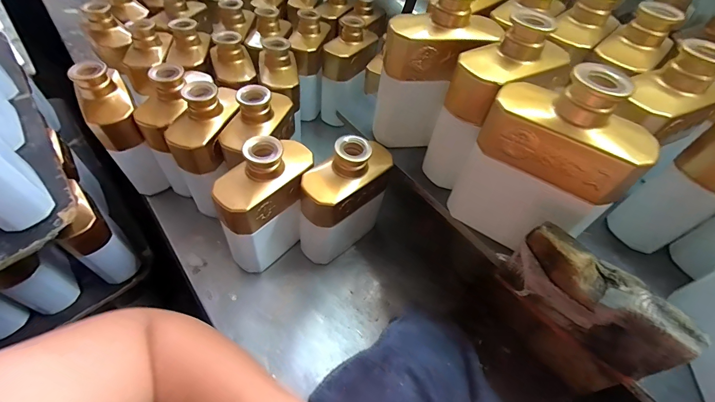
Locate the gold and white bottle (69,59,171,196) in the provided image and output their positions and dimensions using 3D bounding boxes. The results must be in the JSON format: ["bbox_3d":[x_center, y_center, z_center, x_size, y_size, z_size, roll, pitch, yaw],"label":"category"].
[{"bbox_3d":[-0.290,-0.087,0.417,0.044,0.166,0.076,-24,58,-21],"label":"gold and white bottle"}]

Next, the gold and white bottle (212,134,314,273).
[{"bbox_3d":[-0.099,0.009,0.384,0.111,0.177,0.045,-35,62,-28],"label":"gold and white bottle"}]

